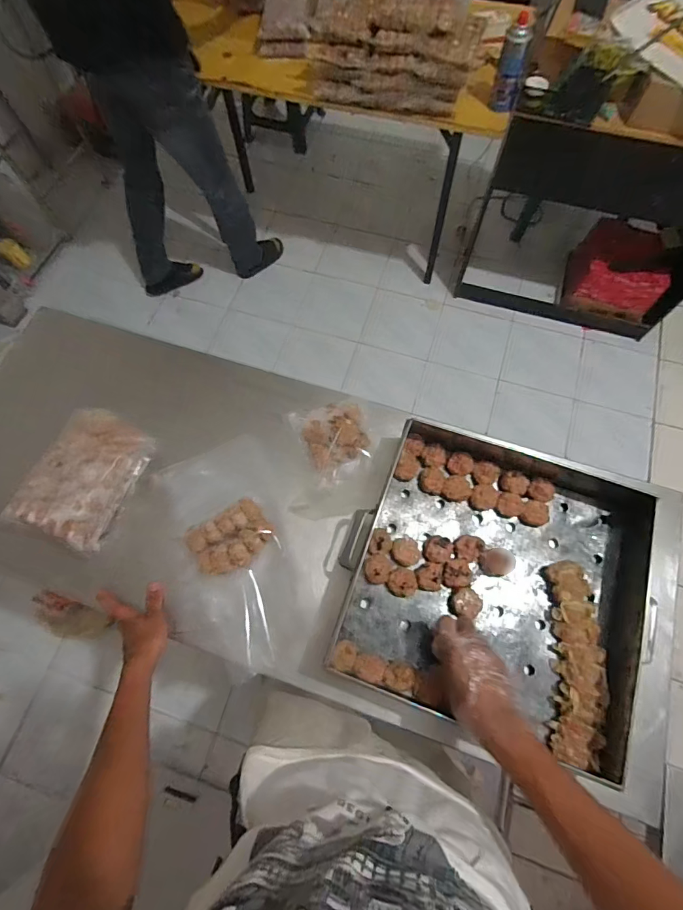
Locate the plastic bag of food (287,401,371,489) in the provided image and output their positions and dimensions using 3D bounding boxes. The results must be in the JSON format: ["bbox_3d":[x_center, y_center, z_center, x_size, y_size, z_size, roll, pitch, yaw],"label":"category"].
[{"bbox_3d":[-0.010,-0.034,0.742,0.129,0.046,0.153,-23,72,-7],"label":"plastic bag of food"}]

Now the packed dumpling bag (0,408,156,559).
[{"bbox_3d":[-0.429,0.035,0.705,0.138,0.083,0.219,19,72,7],"label":"packed dumpling bag"}]

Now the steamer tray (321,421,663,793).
[{"bbox_3d":[0.231,0.184,0.638,0.443,0.082,0.428,15,72,6],"label":"steamer tray"}]

